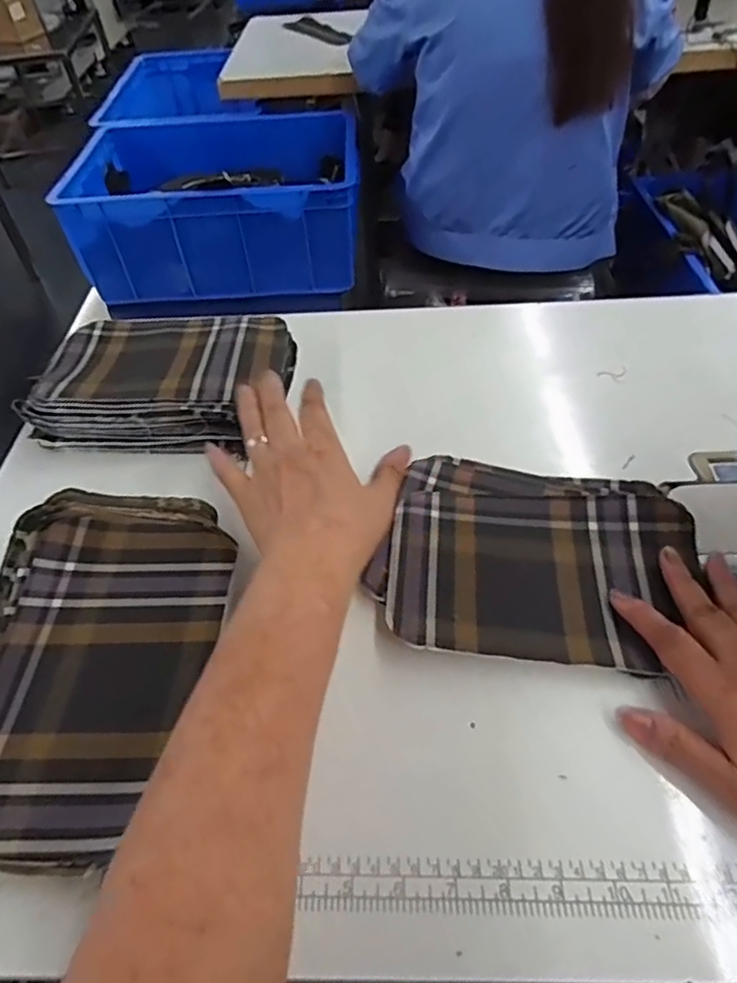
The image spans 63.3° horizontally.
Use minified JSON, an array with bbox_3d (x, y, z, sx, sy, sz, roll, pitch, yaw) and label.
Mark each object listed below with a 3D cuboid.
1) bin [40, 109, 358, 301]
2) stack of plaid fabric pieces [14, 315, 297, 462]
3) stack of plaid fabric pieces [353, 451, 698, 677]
[{"bbox_3d":[-0.279,-0.564,1.172,0.521,0.187,0.365,-2,49,2],"label":"bin"},{"bbox_3d":[-0.172,-0.103,0.518,0.204,0.043,0.147,0,50,4],"label":"stack of plaid fabric pieces"},{"bbox_3d":[0.109,0.042,0.397,0.194,0.014,0.155,8,51,11],"label":"stack of plaid fabric pieces"}]

